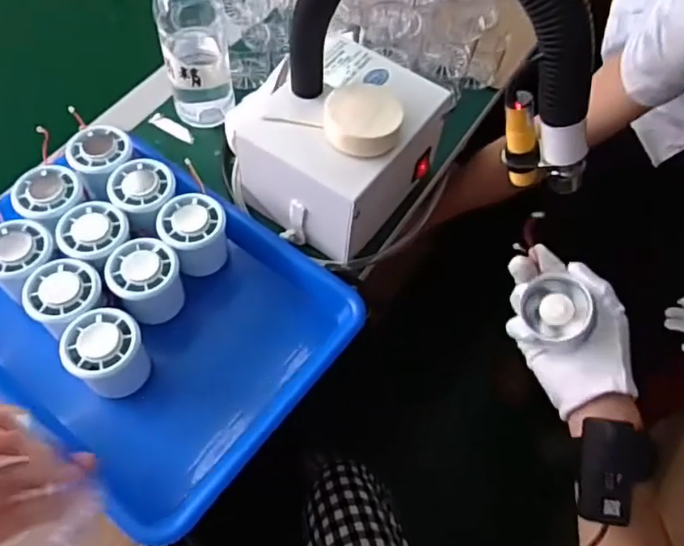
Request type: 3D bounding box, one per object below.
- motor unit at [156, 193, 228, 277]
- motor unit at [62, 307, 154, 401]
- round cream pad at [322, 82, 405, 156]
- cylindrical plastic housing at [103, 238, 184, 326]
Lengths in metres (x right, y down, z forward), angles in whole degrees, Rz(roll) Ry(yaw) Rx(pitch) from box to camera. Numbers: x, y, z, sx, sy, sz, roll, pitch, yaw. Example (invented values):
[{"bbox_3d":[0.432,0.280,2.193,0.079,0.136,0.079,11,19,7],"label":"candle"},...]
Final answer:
[{"bbox_3d":[-0.132,-0.031,0.527,0.058,0.062,0.059,-17,61,-13],"label":"motor unit"},{"bbox_3d":[-0.186,0.065,0.465,0.055,0.069,0.051,1,58,-2],"label":"motor unit"},{"bbox_3d":[0.016,-0.129,0.491,0.061,0.029,0.065,1,58,-2],"label":"round cream pad"},{"bbox_3d":[-0.166,0.008,0.500,0.055,0.069,0.050,-31,65,-20],"label":"cylindrical plastic housing"}]

